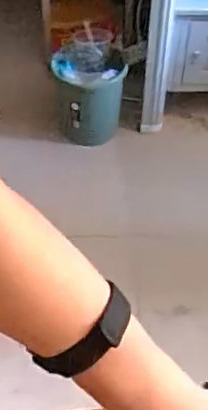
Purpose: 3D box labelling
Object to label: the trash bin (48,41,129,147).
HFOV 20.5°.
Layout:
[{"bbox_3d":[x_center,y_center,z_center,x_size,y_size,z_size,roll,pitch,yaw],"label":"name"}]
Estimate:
[{"bbox_3d":[-0.054,-0.347,1.849,0.198,0.334,0.198,-19,52,-16],"label":"trash bin"}]

